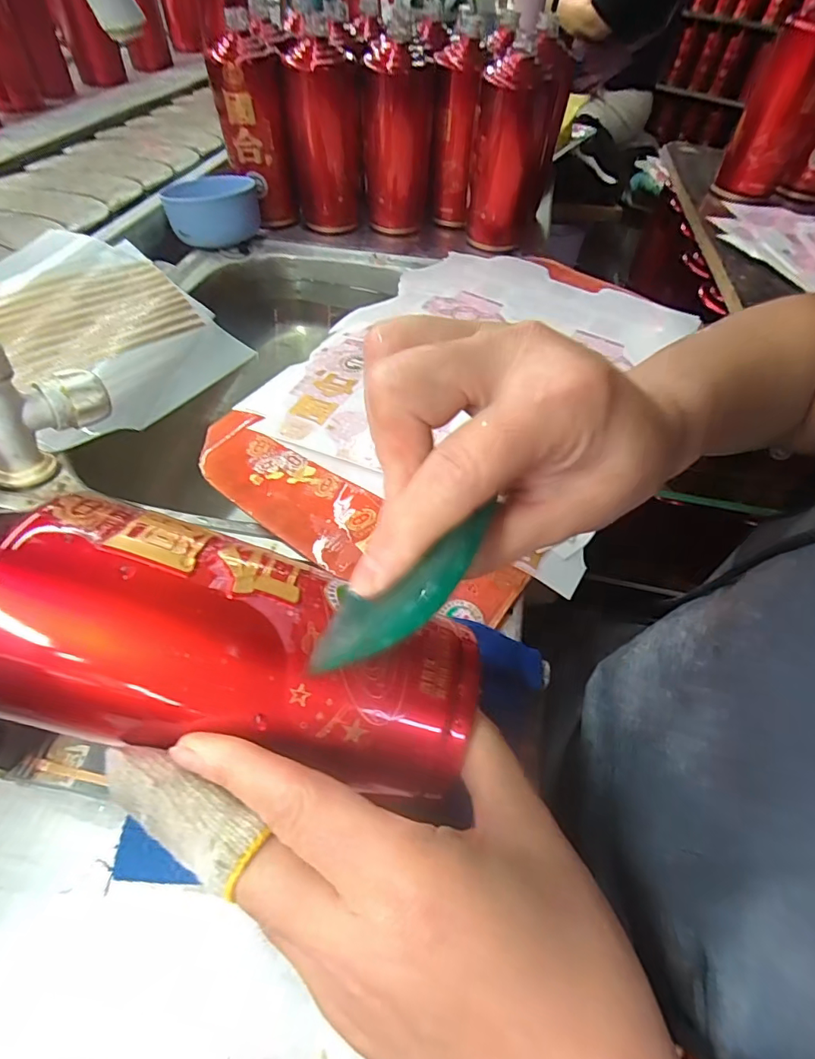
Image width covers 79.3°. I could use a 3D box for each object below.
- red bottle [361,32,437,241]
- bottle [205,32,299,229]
[{"bbox_3d":[-0.011,-0.472,0.613,0.078,0.178,0.074,10,52,2],"label":"red bottle"},{"bbox_3d":[-0.180,-0.464,0.585,0.079,0.167,0.081,-8,53,-12],"label":"bottle"}]

